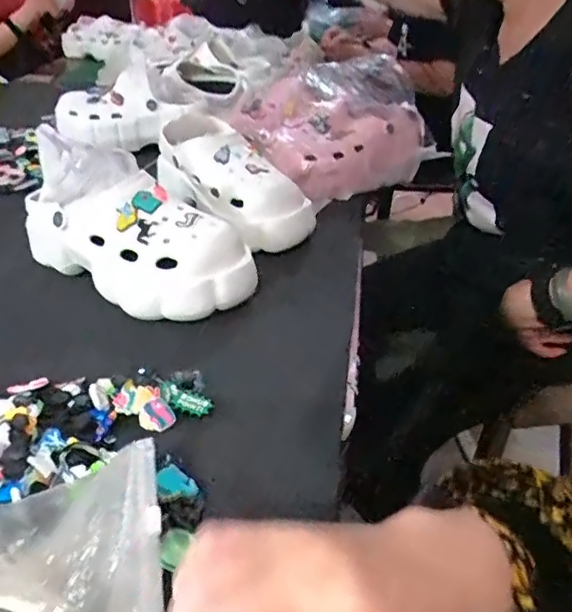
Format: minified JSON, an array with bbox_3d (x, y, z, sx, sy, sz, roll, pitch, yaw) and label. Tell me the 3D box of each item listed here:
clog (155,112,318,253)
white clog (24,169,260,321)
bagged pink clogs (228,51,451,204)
[{"bbox_3d":[-0.068,-0.157,0.701,0.095,0.081,0.229,-20,40,-29],"label":"clog"},{"bbox_3d":[-0.148,-0.061,0.574,0.238,0.103,0.110,26,41,30],"label":"white clog"},{"bbox_3d":[0.073,-0.269,0.839,0.286,0.142,0.184,-19,40,-28],"label":"bagged pink clogs"}]

